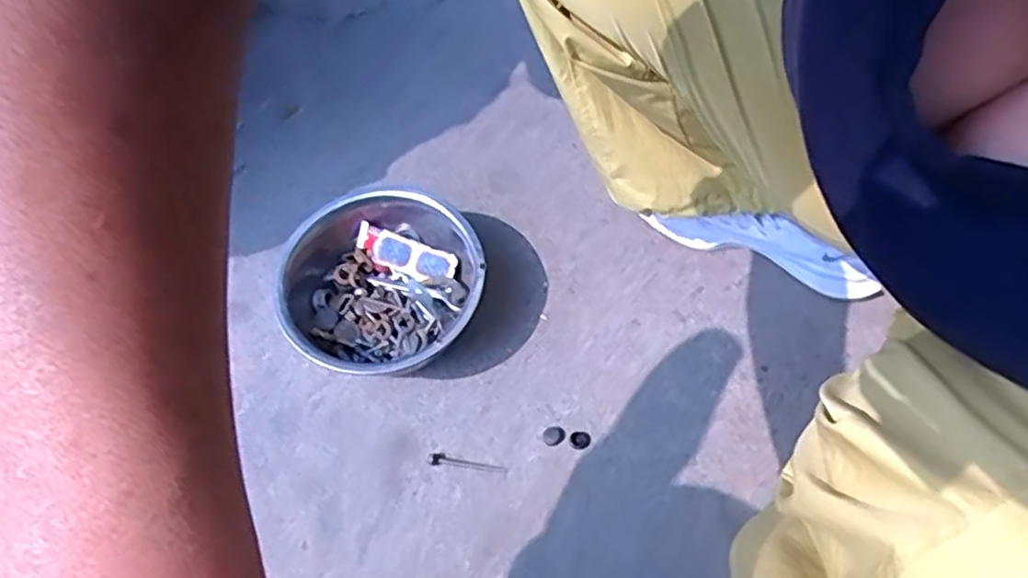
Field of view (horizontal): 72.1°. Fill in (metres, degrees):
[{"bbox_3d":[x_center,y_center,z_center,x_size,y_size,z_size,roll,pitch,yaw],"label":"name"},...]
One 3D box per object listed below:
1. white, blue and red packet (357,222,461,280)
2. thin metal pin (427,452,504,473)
[{"bbox_3d":[-0.108,-0.035,0.700,0.104,0.017,0.035,17,87,-1],"label":"white, blue and red packet"},{"bbox_3d":[-0.042,0.154,0.626,0.068,0.011,0.013,7,61,4],"label":"thin metal pin"}]

